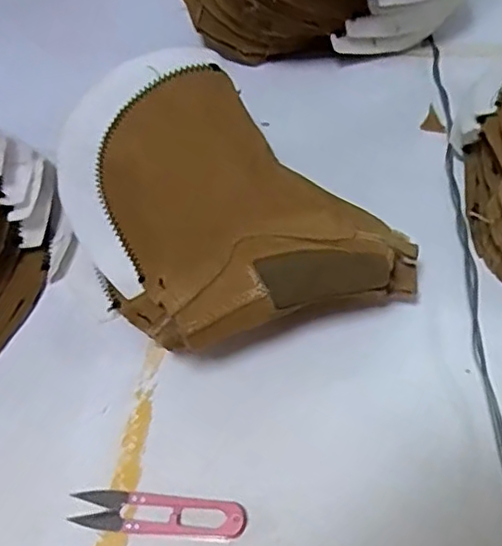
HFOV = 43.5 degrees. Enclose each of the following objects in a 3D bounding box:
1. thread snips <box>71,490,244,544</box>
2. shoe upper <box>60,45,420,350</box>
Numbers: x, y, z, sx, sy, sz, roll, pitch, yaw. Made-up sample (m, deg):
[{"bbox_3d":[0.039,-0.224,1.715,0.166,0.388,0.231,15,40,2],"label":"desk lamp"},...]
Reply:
[{"bbox_3d":[-0.054,0.139,0.363,0.102,0.013,0.023,3,55,7],"label":"thread snips"},{"bbox_3d":[-0.016,-0.034,0.428,0.175,0.094,0.214,-34,59,-18],"label":"shoe upper"}]

